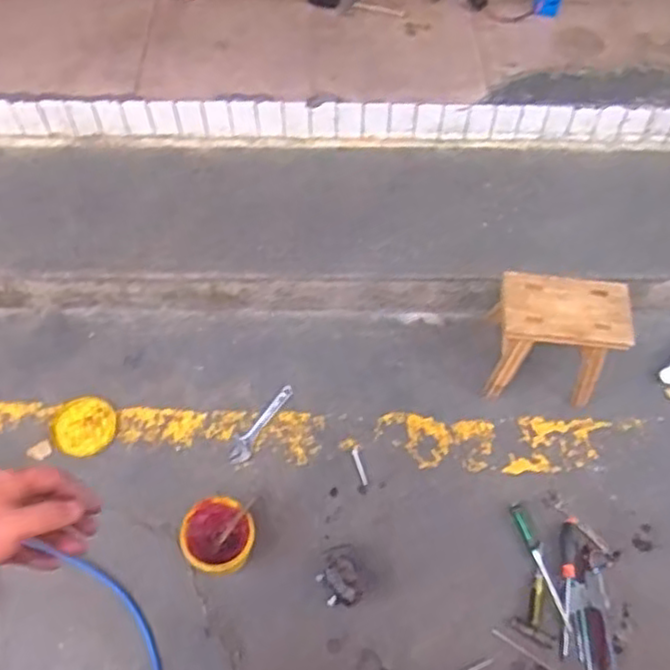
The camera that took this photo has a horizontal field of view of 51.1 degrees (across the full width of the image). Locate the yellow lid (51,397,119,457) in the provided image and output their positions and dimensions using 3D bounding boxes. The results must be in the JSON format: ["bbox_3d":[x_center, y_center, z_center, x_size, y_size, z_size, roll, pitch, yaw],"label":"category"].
[{"bbox_3d":[-0.494,0.181,1.382,0.120,0.015,0.119,1,58,-1],"label":"yellow lid"}]

